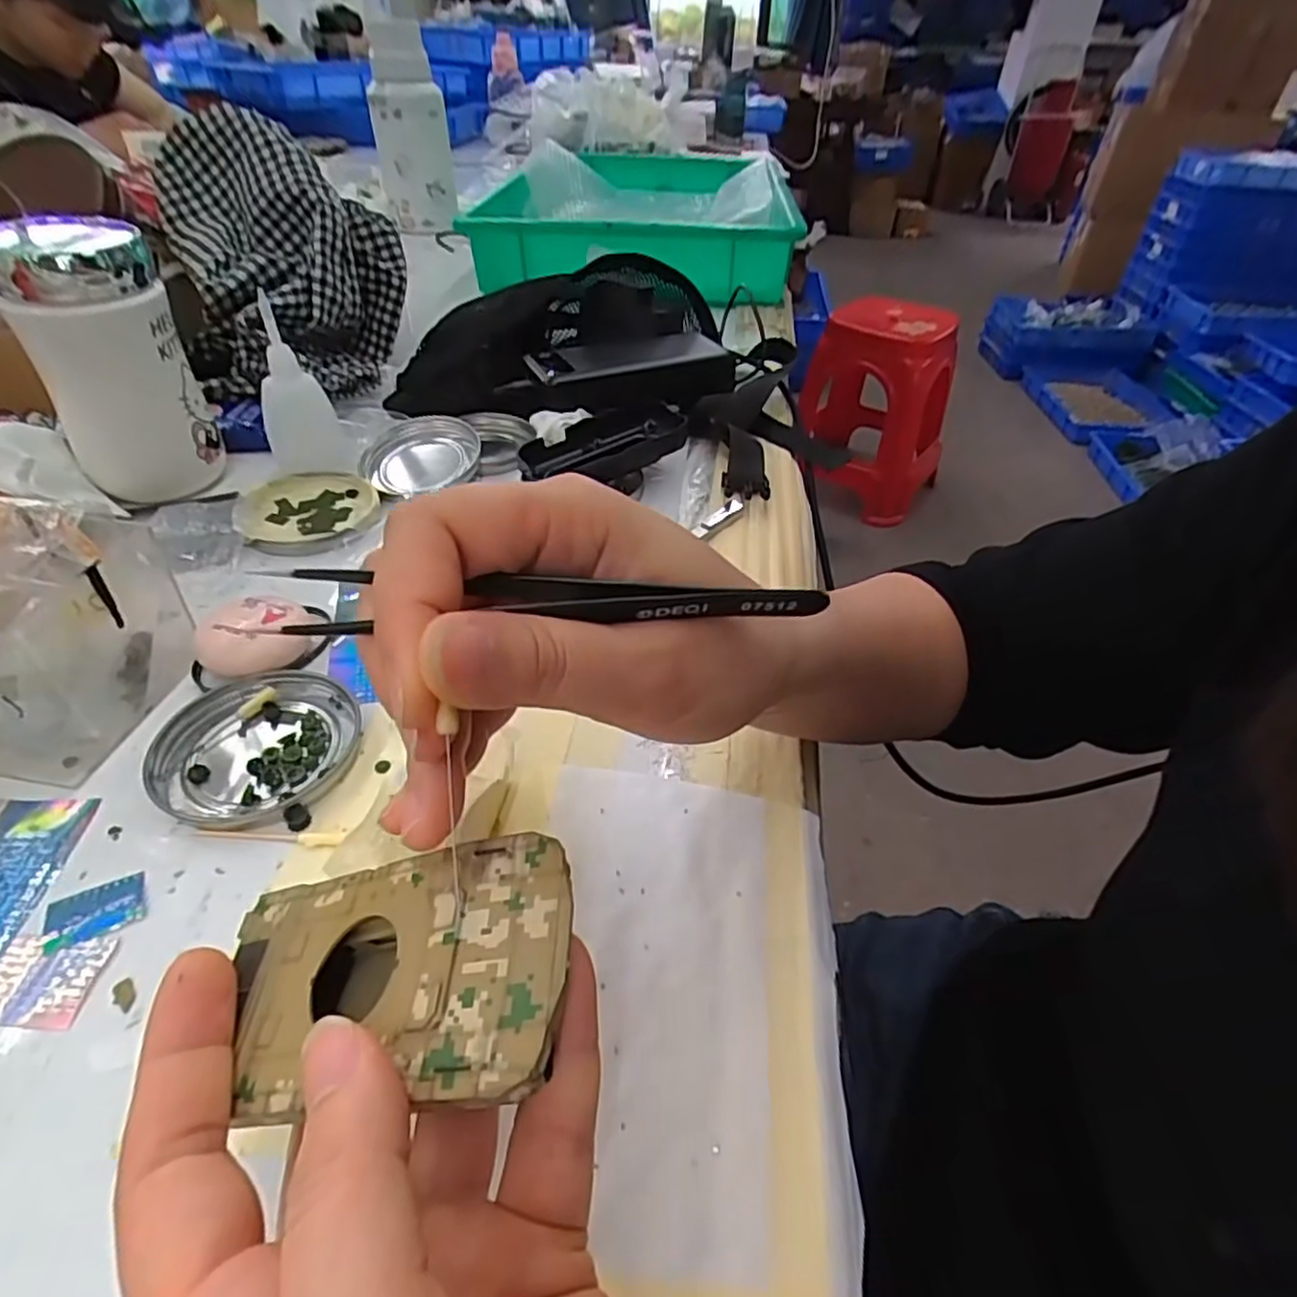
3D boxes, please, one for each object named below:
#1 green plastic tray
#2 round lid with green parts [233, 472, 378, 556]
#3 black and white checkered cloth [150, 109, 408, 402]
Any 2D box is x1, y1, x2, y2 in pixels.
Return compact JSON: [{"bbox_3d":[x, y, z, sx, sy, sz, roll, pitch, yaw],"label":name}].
[{"bbox_3d":[-0.009,-0.562,0.898,0.345,0.076,0.530,4,42,1],"label":"green plastic tray"},{"bbox_3d":[-0.207,-0.083,0.423,0.077,0.013,0.075,-11,44,-15],"label":"round lid with green parts"},{"bbox_3d":[-0.278,-0.296,0.539,0.161,0.158,0.176,-15,45,-18],"label":"black and white checkered cloth"}]

